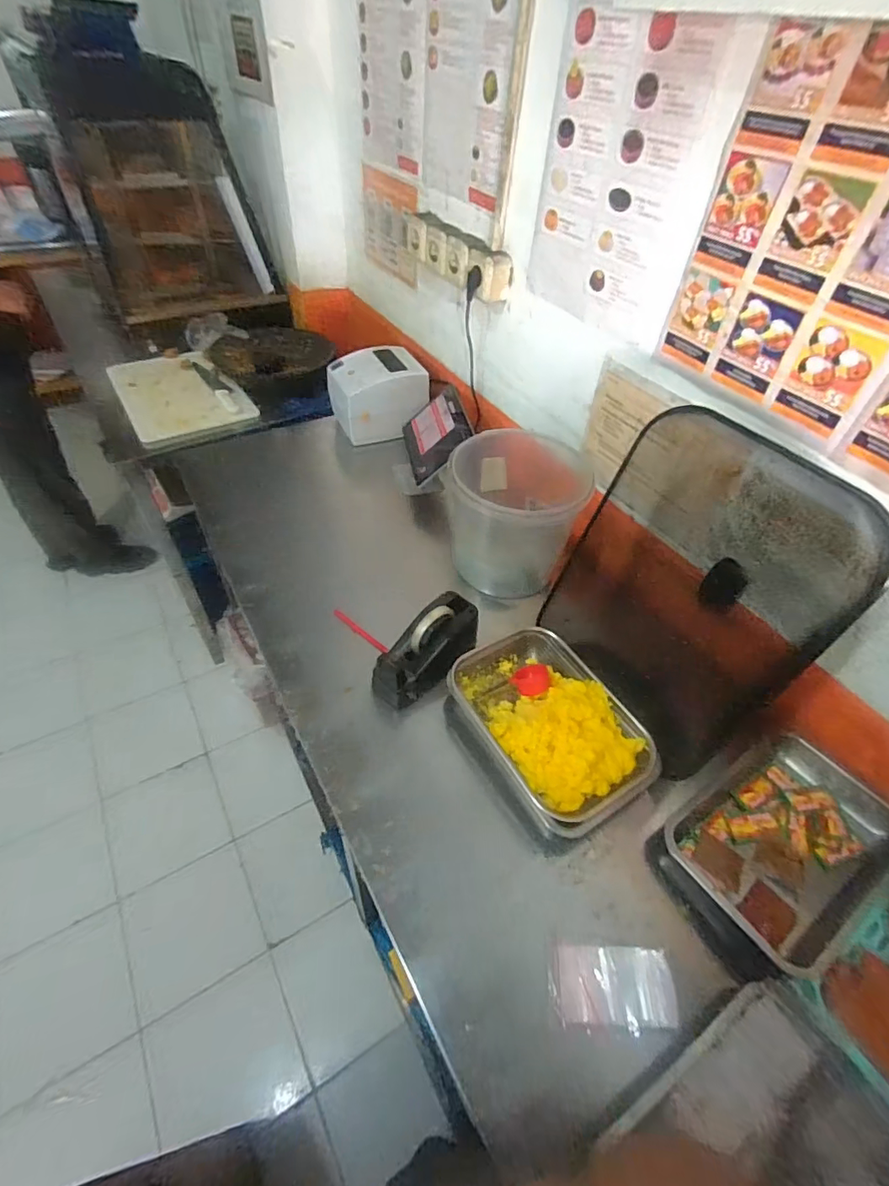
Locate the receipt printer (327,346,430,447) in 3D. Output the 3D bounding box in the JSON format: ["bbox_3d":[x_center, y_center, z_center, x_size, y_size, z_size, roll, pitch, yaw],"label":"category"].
[{"bbox_3d":[-0.168,-0.494,1.296,0.220,0.176,0.167,-16,51,-18],"label":"receipt printer"}]

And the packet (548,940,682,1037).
[{"bbox_3d":[0.192,0.449,0.588,0.138,0.007,0.075,1,50,5],"label":"packet"}]

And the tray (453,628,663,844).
[{"bbox_3d":[0.157,0.194,0.795,0.218,0.064,0.303,-21,53,-22],"label":"tray"}]

